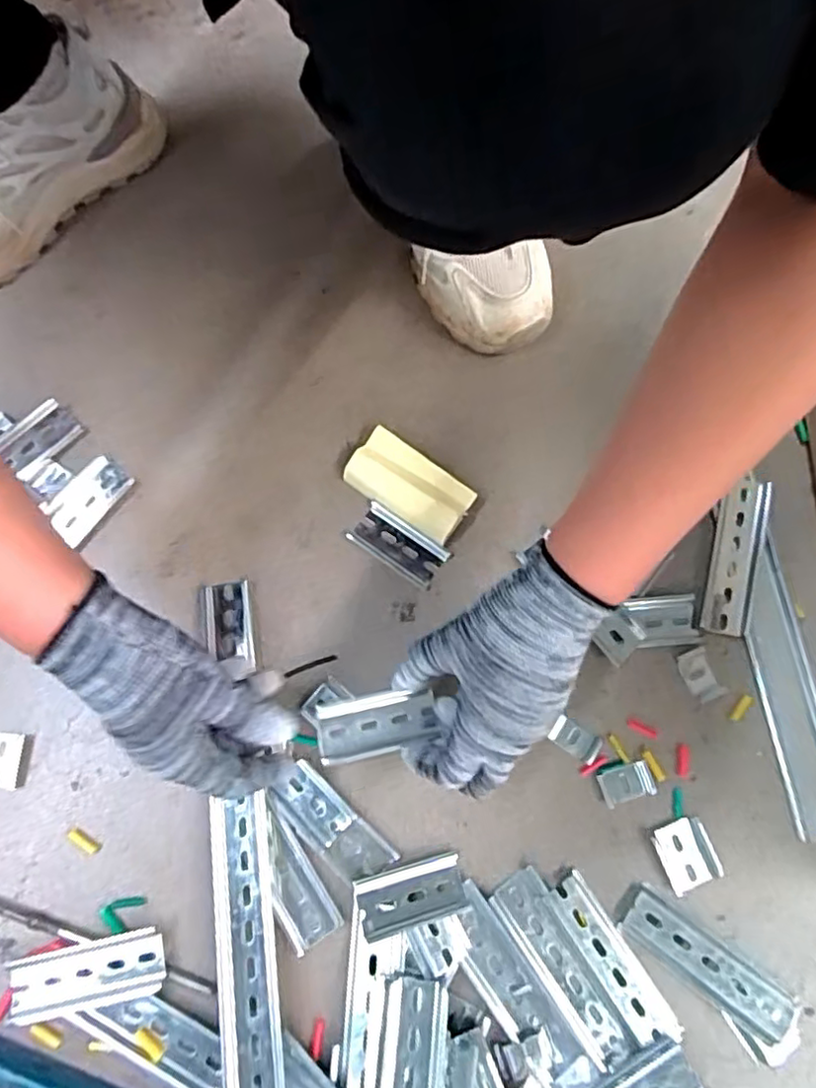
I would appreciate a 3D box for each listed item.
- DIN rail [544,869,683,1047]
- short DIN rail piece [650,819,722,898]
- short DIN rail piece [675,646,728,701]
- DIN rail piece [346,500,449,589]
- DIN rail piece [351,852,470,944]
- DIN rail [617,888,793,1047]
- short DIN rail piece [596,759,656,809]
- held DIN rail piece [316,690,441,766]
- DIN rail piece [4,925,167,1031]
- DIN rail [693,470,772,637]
[{"bbox_3d":[0.129,0.265,0.401,0.029,0.007,0.104,-31,77,-9],"label":"DIN rail"},{"bbox_3d":[0.187,0.209,0.423,0.035,0.007,0.041,-16,75,-5],"label":"short DIN rail piece"},{"bbox_3d":[0.209,0.094,0.450,0.022,0.005,0.036,-17,75,-6],"label":"short DIN rail piece"},{"bbox_3d":[-0.007,0.000,0.476,0.071,0.009,0.035,33,76,8],"label":"DIN rail piece"},{"bbox_3d":[0.002,0.227,0.407,0.069,0.005,0.035,-10,65,-16],"label":"DIN rail piece"},{"bbox_3d":[0.189,0.265,0.399,0.106,0.013,0.033,36,76,9],"label":"DIN rail"},{"bbox_3d":[0.149,0.165,0.432,0.036,0.005,0.022,-16,75,-5],"label":"short DIN rail piece"},{"bbox_3d":[-0.021,0.113,0.400,0.073,0.007,0.037,-13,74,-9],"label":"held DIN rail piece"},{"bbox_3d":[-0.201,0.271,0.394,0.096,0.009,0.037,-13,74,-4],"label":"DIN rail piece"},{"bbox_3d":[0.244,0.007,0.473,0.036,0.010,0.123,18,74,4],"label":"DIN rail"}]

